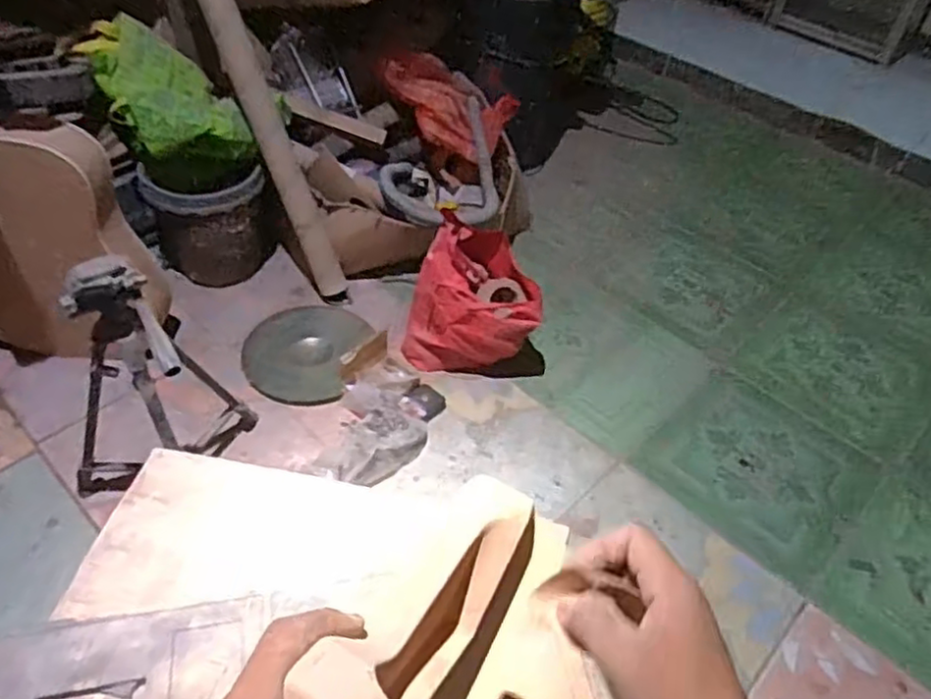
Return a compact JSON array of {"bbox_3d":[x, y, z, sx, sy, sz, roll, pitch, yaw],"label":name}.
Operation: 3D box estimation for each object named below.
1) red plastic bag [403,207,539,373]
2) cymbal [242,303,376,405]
[{"bbox_3d":[0.016,-0.086,1.491,0.285,0.307,0.173,11,46,7],"label":"red plastic bag"},{"bbox_3d":[-0.355,-0.006,1.571,0.273,0.055,0.291,3,45,-3],"label":"cymbal"}]

